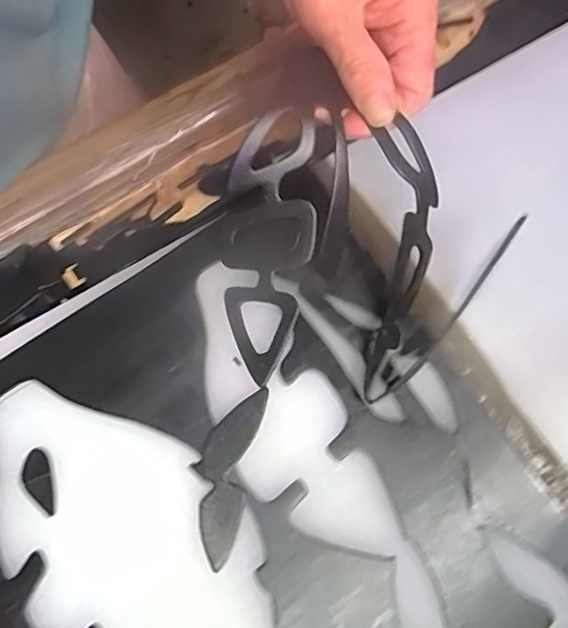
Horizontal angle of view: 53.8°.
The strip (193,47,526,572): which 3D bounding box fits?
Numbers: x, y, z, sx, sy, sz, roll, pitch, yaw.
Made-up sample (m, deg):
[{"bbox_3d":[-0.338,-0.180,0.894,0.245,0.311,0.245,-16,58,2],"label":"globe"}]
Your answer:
[{"bbox_3d":[0.005,0.007,0.281,0.134,0.060,0.220,34,78,6],"label":"strip"}]

